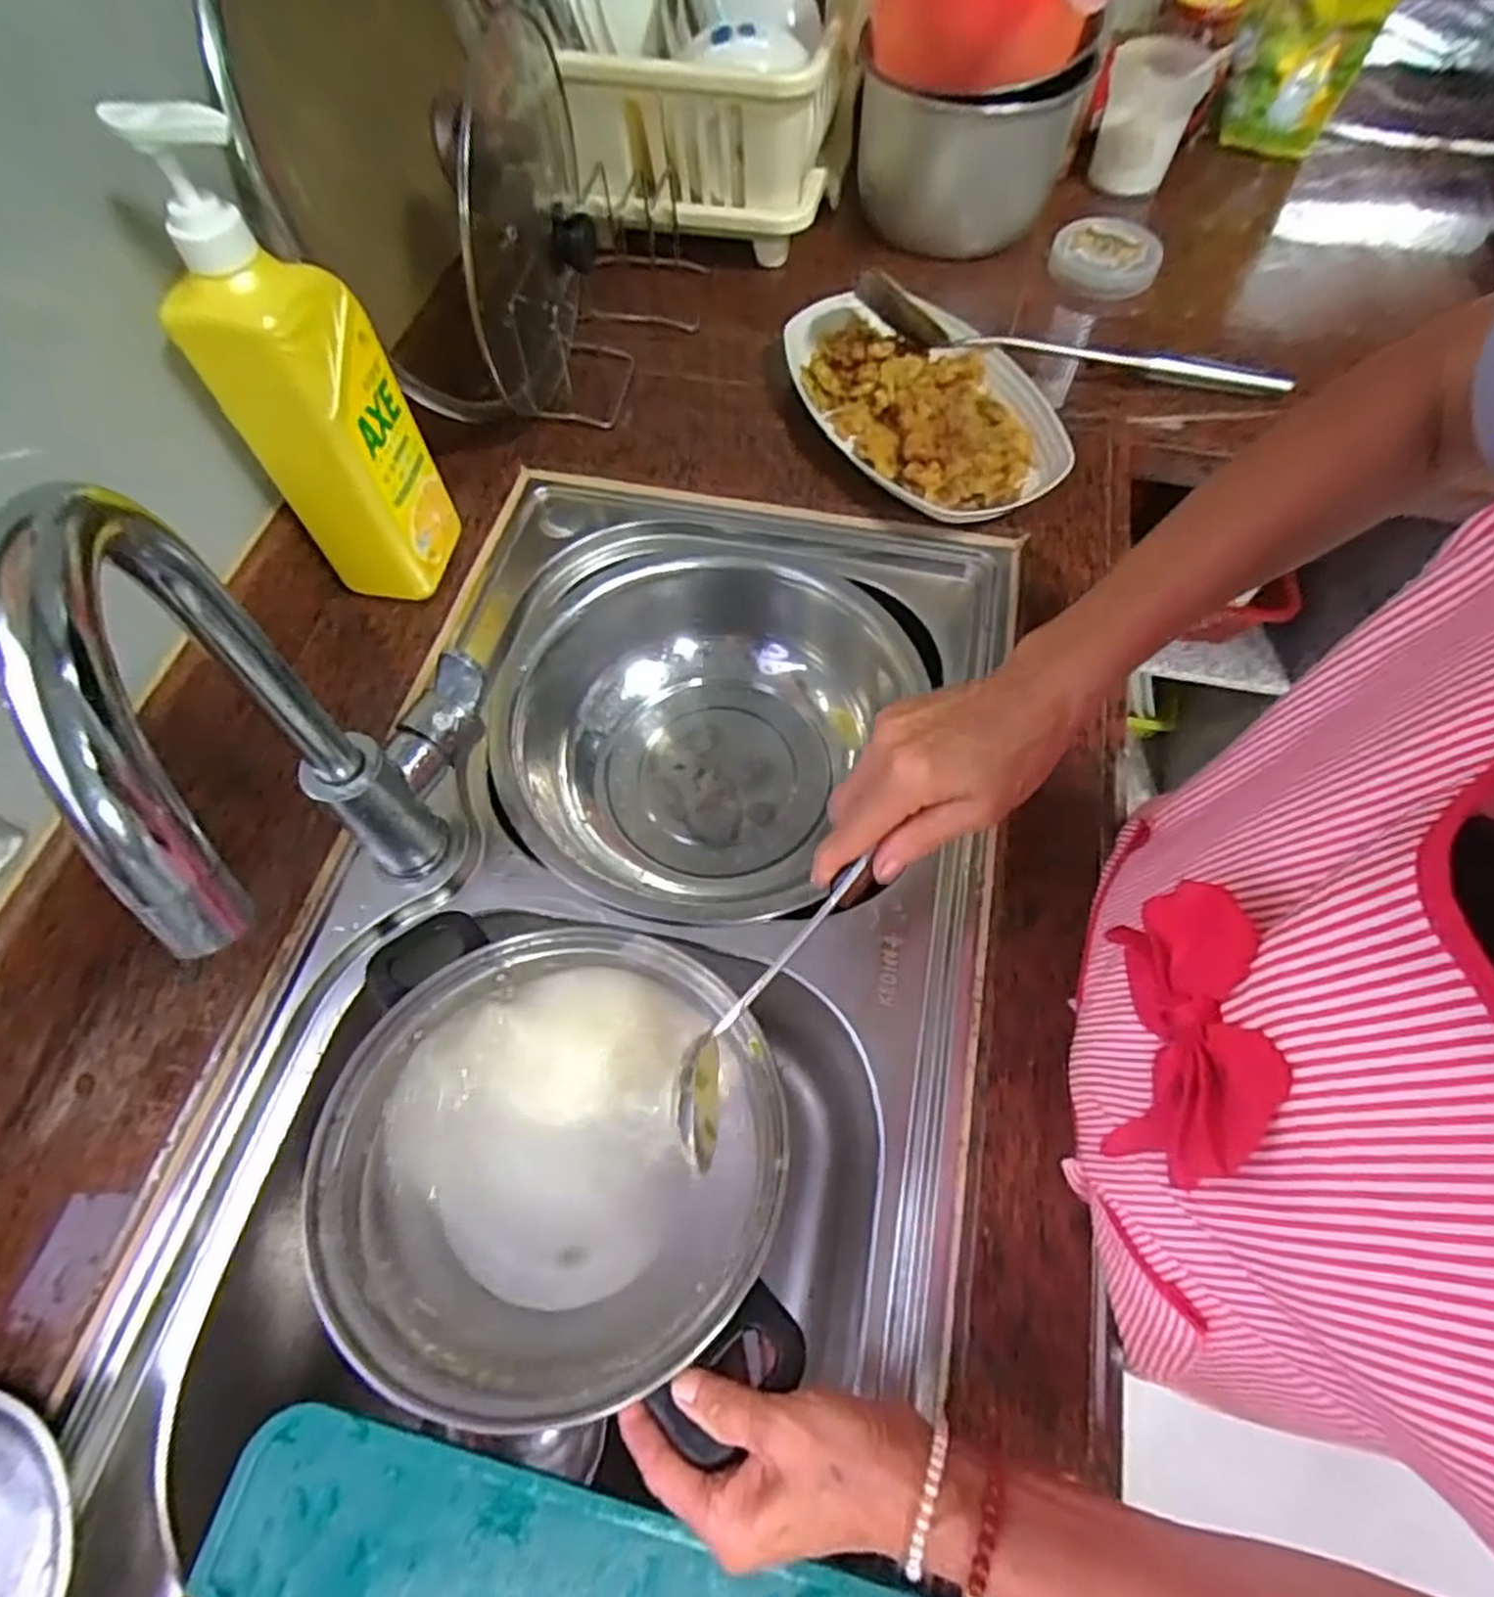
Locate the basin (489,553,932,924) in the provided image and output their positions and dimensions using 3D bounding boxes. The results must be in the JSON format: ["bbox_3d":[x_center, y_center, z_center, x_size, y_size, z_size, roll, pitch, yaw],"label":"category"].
[{"bbox_3d":[-0.040,-0.050,0.615,0.279,0.109,0.326,31,67,16],"label":"basin"}]

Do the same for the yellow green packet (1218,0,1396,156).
[{"bbox_3d":[0.579,-0.807,0.794,0.152,0.206,0.036,11,64,4],"label":"yellow green packet"}]

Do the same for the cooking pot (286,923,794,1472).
[{"bbox_3d":[-0.096,0.179,0.406,0.226,0.087,0.224,-1,62,0],"label":"cooking pot"}]

